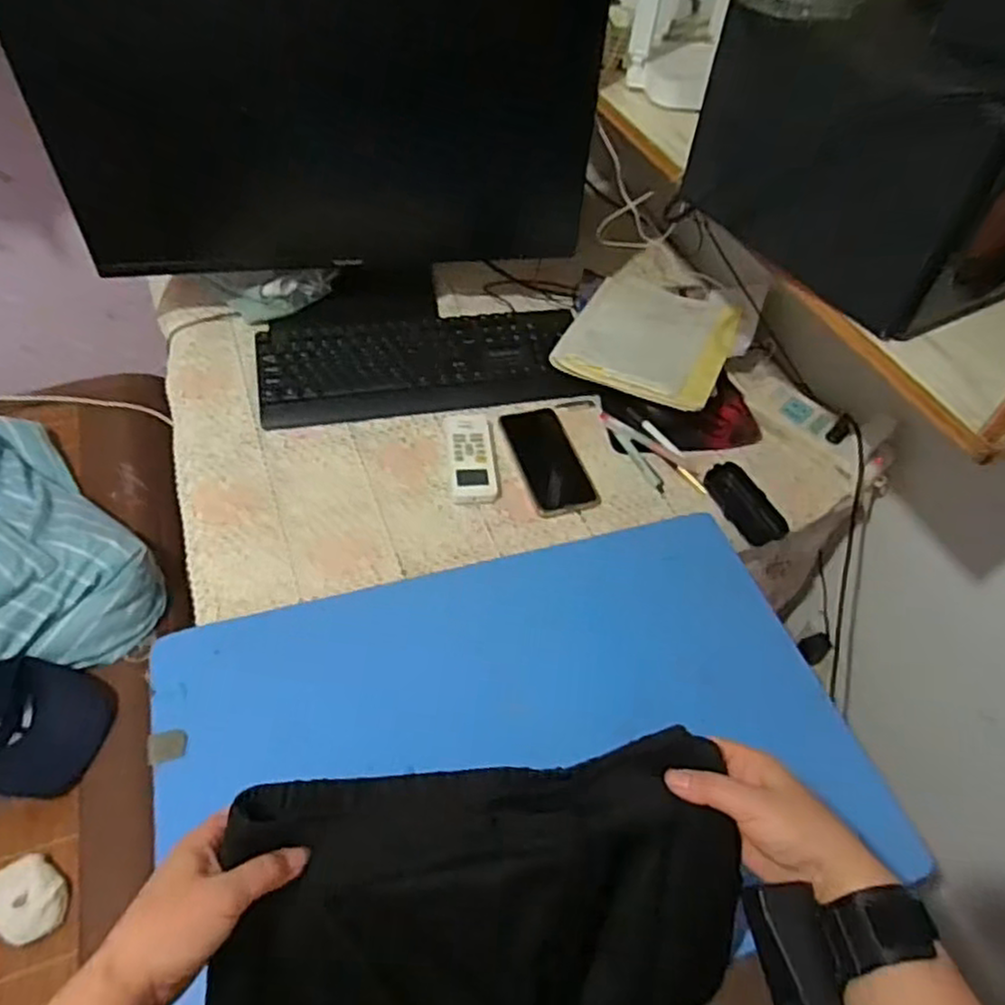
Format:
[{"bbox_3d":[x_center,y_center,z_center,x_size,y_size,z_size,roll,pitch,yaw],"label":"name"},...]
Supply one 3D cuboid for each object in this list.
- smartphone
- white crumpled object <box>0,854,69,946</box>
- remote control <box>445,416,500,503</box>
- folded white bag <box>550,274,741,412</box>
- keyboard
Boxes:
[{"bbox_3d":[0.053,-0.053,0.868,0.077,0.007,0.165,-11,52,-14],"label":"smartphone"},{"bbox_3d":[-0.543,0.455,0.818,0.102,0.039,0.077,31,54,19],"label":"white crumpled object"},{"bbox_3d":[-0.037,-0.059,0.861,0.055,0.014,0.143,-1,50,-7],"label":"remote control"},{"bbox_3d":[0.202,-0.226,0.968,0.206,0.013,0.282,22,45,13],"label":"folded white bag"},{"bbox_3d":[-0.102,-0.180,0.943,0.420,0.034,0.149,-8,51,-12],"label":"keyboard"}]

